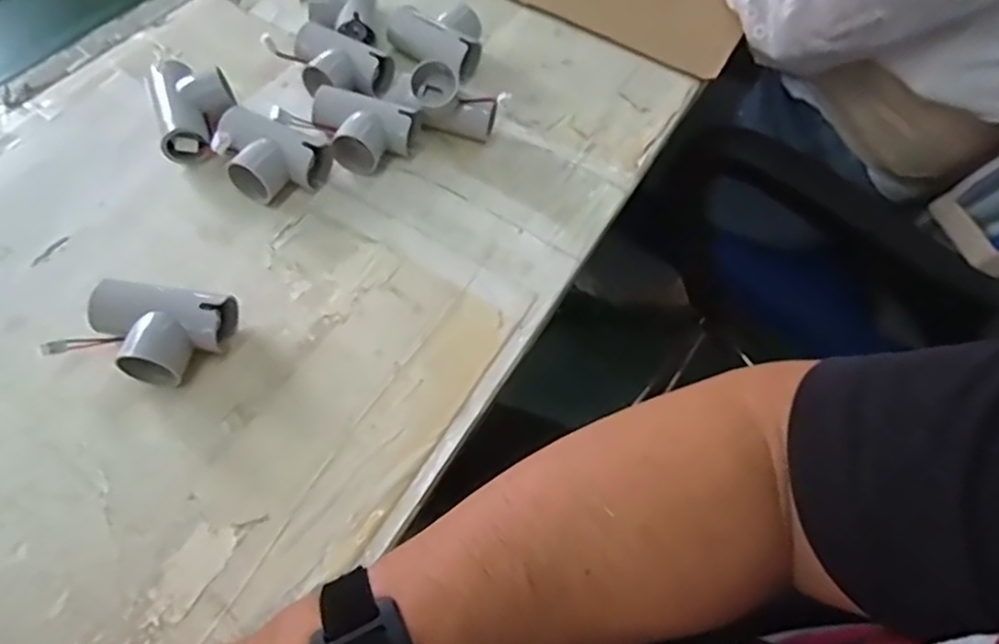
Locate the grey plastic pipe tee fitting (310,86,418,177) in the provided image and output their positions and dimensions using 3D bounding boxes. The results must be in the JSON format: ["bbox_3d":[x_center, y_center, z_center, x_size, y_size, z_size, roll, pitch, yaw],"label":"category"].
[{"bbox_3d":[-0.104,-0.141,0.478,0.072,0.032,0.046,18,60,10],"label":"grey plastic pipe tee fitting"}]

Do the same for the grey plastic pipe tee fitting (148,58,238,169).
[{"bbox_3d":[-0.217,-0.151,0.469,0.054,0.035,0.072,-13,60,-14],"label":"grey plastic pipe tee fitting"}]

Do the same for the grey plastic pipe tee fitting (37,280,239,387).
[{"bbox_3d":[-0.202,0.006,0.380,0.086,0.035,0.054,11,57,0],"label":"grey plastic pipe tee fitting"}]

